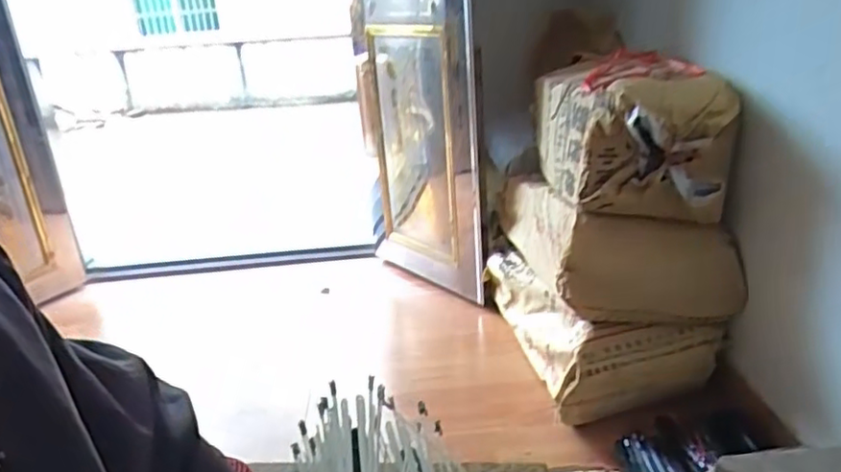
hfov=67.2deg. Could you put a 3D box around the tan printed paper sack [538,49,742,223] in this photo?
[{"bbox_3d":[0.489,-0.237,1.466,0.296,0.300,0.457,-3,23,-5],"label":"tan printed paper sack"}]

